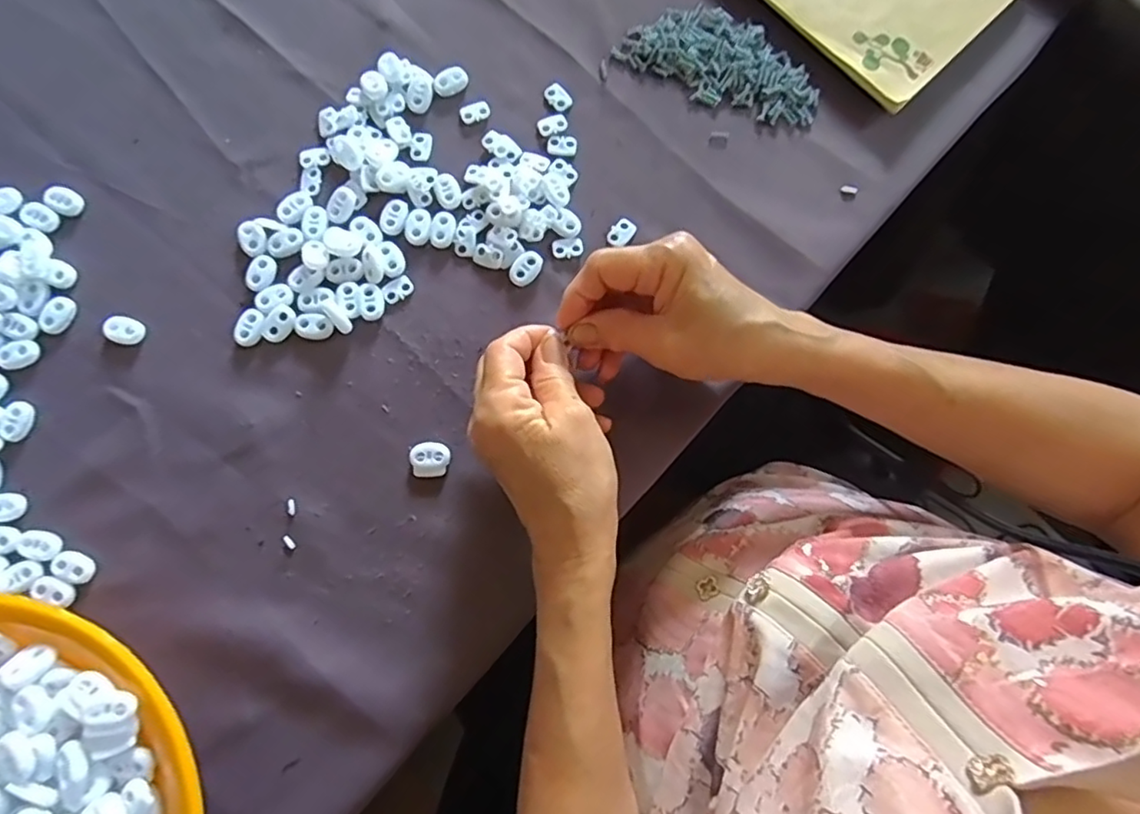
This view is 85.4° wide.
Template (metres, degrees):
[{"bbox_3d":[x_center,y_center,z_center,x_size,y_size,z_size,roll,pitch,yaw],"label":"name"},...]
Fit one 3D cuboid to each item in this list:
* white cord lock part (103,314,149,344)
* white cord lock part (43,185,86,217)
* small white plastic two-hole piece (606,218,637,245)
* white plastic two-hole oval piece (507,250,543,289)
[{"bbox_3d":[-0.262,-0.045,0.362,0.023,0.006,0.016,19,80,3],"label":"white cord lock part"},{"bbox_3d":[-0.308,-0.126,0.375,0.025,0.004,0.016,32,81,5],"label":"white cord lock part"},{"bbox_3d":[0.032,-0.107,0.380,0.014,0.004,0.017,35,81,6],"label":"small white plastic two-hole piece"},{"bbox_3d":[-0.027,-0.084,0.376,0.015,0.004,0.023,41,81,7],"label":"white plastic two-hole oval piece"}]

